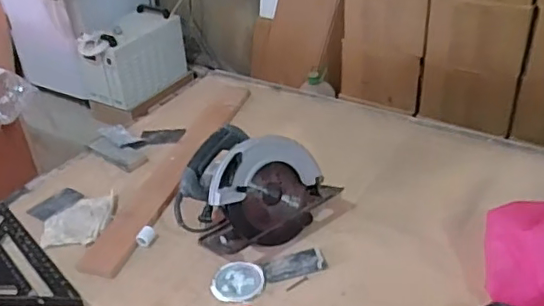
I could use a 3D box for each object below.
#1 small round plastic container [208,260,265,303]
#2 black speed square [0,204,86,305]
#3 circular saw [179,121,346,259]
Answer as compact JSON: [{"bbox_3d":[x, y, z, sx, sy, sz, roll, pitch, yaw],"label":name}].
[{"bbox_3d":[-0.064,0.236,1.057,0.098,0.009,0.089,3,37,12],"label":"small round plastic container"},{"bbox_3d":[-0.541,0.231,1.108,0.195,0.029,0.379,-31,43,-30],"label":"black speed square"},{"bbox_3d":[-0.037,0.063,1.096,0.291,0.189,0.172,-23,39,-23],"label":"circular saw"}]

